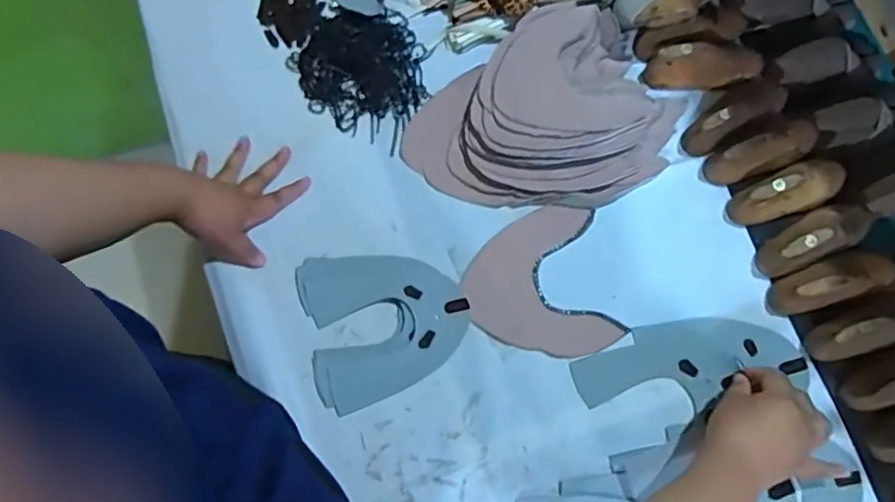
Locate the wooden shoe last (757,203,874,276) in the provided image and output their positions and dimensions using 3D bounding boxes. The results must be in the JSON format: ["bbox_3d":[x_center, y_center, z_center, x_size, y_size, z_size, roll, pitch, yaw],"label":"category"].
[{"bbox_3d":[0.399,-0.019,0.652,0.136,0.056,0.051,-21,75,-4],"label":"wooden shoe last"}]

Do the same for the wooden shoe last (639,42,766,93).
[{"bbox_3d":[0.304,-0.221,0.710,0.140,0.051,0.046,-8,74,-1],"label":"wooden shoe last"}]

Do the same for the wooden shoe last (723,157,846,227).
[{"bbox_3d":[0.381,-0.068,0.669,0.136,0.057,0.050,-24,75,-5],"label":"wooden shoe last"}]

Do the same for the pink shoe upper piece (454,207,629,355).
[{"bbox_3d":[0.098,0.038,0.671,0.155,0.006,0.161,-10,74,-1],"label":"pink shoe upper piece"}]

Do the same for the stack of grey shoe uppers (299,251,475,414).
[{"bbox_3d":[-0.068,0.074,0.656,0.167,0.009,0.162,-15,74,-3],"label":"stack of grey shoe uppers"}]

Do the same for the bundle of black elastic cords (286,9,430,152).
[{"bbox_3d":[-0.097,-0.227,0.732,0.167,0.032,0.162,0,74,1],"label":"bundle of black elastic cords"}]

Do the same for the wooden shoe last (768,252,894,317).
[{"bbox_3d":[0.411,0.028,0.635,0.135,0.051,0.043,-18,75,-4],"label":"wooden shoe last"}]

